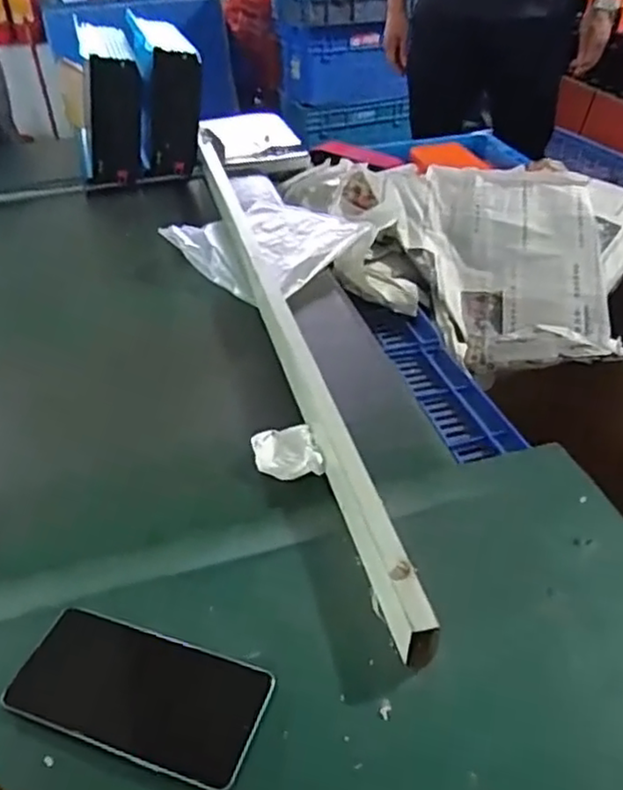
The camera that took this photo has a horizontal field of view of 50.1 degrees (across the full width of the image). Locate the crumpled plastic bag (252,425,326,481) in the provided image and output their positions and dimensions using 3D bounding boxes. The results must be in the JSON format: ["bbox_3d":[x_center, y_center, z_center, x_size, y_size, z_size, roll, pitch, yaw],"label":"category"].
[{"bbox_3d":[-0.023,0.053,0.597,0.054,0.016,0.055,-13,41,-11],"label":"crumpled plastic bag"}]

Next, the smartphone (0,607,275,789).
[{"bbox_3d":[-0.111,0.193,0.432,0.161,0.012,0.077,11,40,16],"label":"smartphone"}]

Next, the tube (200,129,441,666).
[{"bbox_3d":[-0.056,-0.140,0.811,0.032,0.056,1.008,-10,39,-10],"label":"tube"}]

